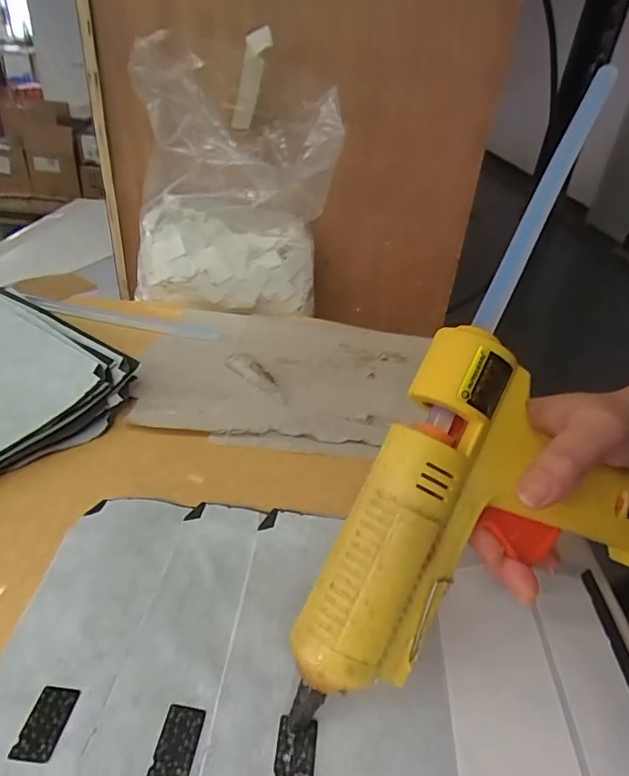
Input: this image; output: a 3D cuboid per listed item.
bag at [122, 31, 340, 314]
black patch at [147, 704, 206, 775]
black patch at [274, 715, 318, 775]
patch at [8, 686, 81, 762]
[{"bbox_3d":[-0.082,-0.190,0.493,0.166,0.228,0.142,-18,40,-31],"label":"bag"},{"bbox_3d":[-0.056,0.145,0.203,0.016,0.004,0.028,8,34,3],"label":"black patch"},{"bbox_3d":[-0.008,0.150,0.201,0.016,0.004,0.027,7,34,2],"label":"black patch"},{"bbox_3d":[-0.112,0.138,0.206,0.016,0.004,0.028,6,34,1],"label":"patch"}]

